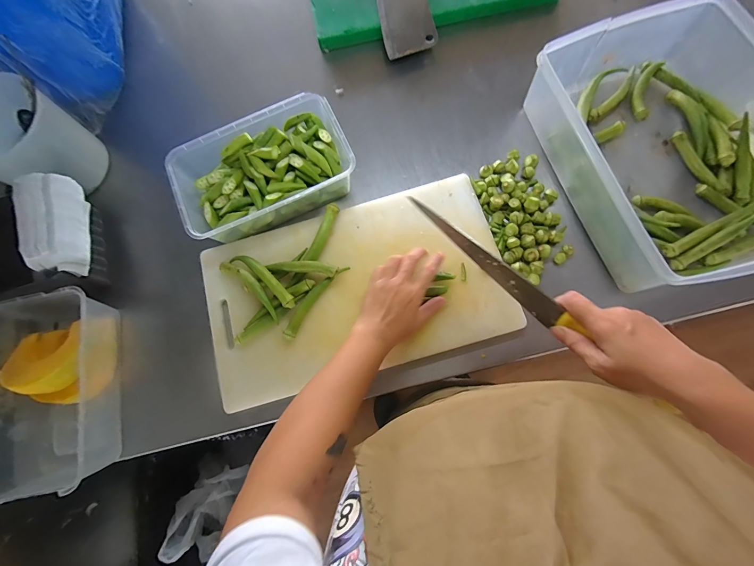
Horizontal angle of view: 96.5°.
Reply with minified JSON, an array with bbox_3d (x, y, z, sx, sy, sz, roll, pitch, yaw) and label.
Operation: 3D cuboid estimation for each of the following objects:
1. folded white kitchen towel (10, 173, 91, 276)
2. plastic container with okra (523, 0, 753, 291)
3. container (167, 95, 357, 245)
[{"bbox_3d":[-0.445,-0.080,0.467,0.051,0.064,0.140,-19,75,0],"label":"folded white kitchen towel"},{"bbox_3d":[0.406,-0.193,0.467,0.281,0.105,0.367,-18,74,-3],"label":"plastic container with okra"},{"bbox_3d":[-0.167,-0.167,0.509,0.252,0.065,0.161,-25,76,-2],"label":"container"}]

